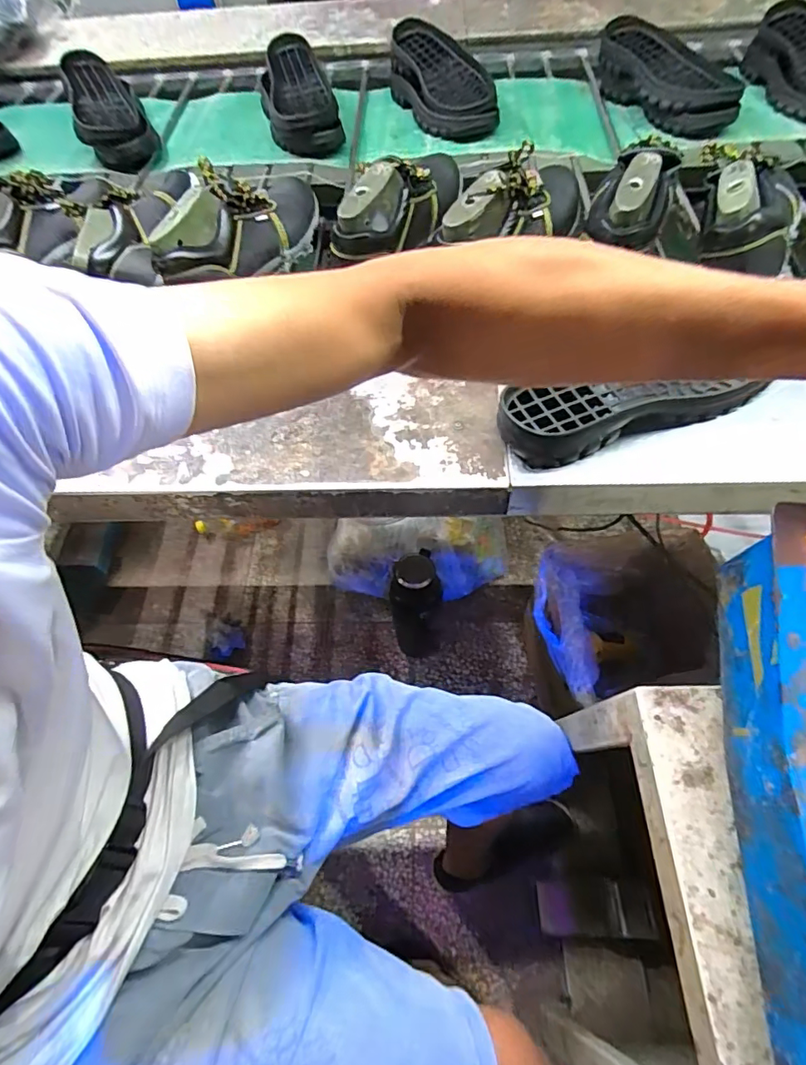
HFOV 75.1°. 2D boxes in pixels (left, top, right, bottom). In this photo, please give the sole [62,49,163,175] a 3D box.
[{"bbox_3d":[-0.513,-0.728,0.909,0.111,0.076,0.301,-26,61,-11],"label":"sole"}]

